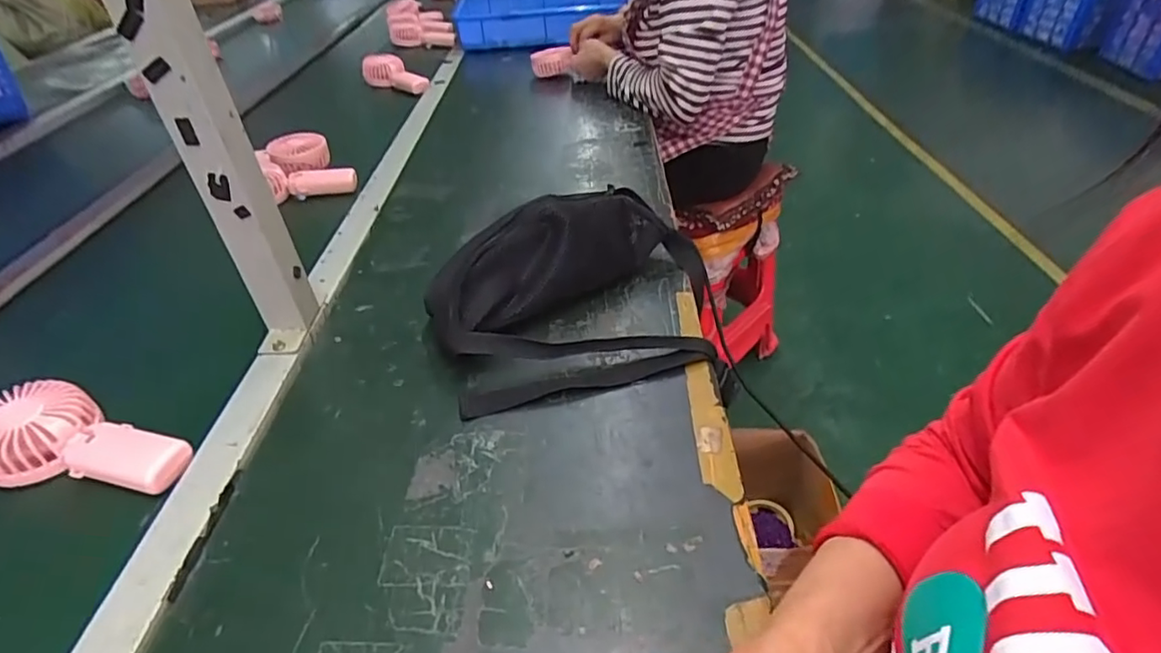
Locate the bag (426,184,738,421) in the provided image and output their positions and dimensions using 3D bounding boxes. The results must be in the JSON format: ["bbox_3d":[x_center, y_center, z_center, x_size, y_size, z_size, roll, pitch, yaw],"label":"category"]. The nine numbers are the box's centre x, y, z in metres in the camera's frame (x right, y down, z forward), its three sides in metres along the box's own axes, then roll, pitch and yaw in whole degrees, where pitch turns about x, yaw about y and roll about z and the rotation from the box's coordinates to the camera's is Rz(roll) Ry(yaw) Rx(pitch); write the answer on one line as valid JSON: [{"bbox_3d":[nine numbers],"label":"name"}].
[{"bbox_3d":[-0.001,-0.041,0.576,0.283,0.094,0.221,-8,40,-7],"label":"bag"}]

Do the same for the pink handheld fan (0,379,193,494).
[{"bbox_3d":[-0.410,0.095,0.472,0.168,0.046,0.082,11,41,16],"label":"pink handheld fan"}]

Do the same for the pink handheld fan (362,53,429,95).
[{"bbox_3d":[-0.399,-0.551,1.291,0.160,0.064,0.054,22,44,10],"label":"pink handheld fan"}]

